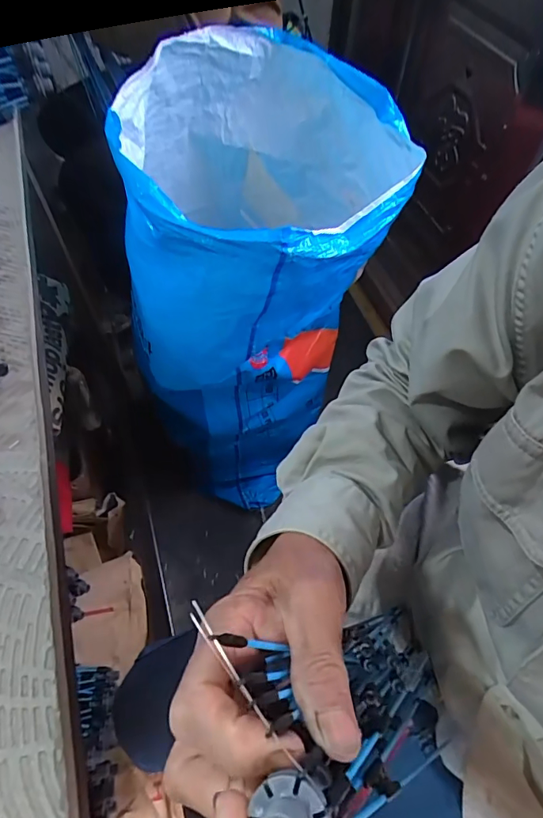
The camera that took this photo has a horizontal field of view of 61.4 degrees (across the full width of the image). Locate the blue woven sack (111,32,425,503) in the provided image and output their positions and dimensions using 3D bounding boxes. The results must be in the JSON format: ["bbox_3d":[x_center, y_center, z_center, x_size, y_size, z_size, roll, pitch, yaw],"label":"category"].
[{"bbox_3d":[-0.016,-0.147,0.860,0.340,0.774,0.458,5,57,1],"label":"blue woven sack"}]

